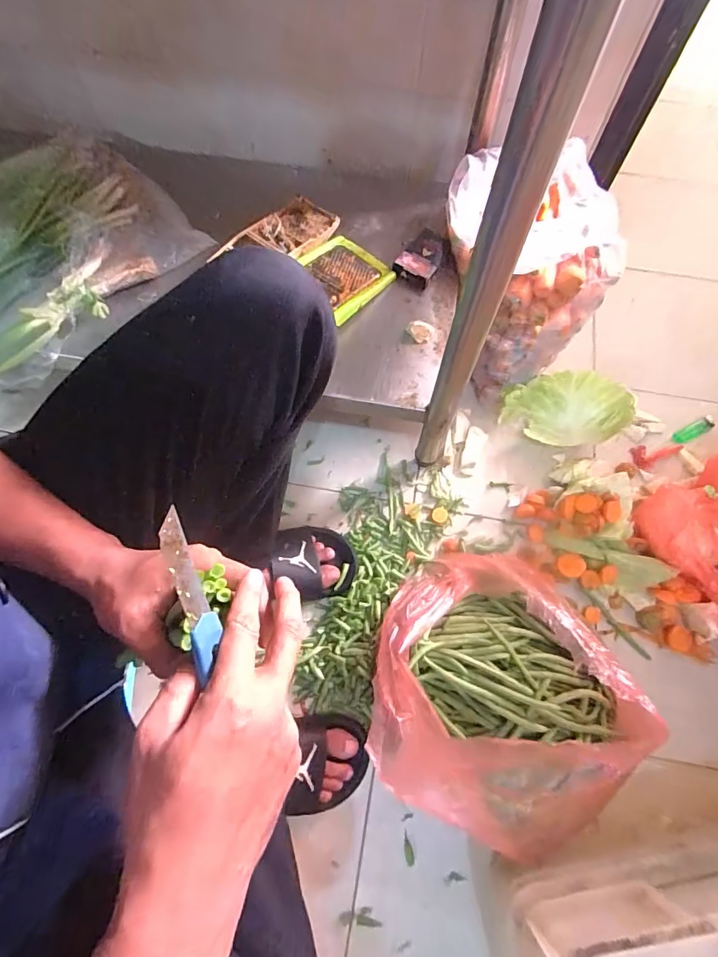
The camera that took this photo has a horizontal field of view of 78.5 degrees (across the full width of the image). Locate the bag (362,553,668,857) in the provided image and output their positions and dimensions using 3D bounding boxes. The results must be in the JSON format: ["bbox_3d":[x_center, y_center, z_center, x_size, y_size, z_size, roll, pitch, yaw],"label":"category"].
[{"bbox_3d":[0.171,0.248,0.543,0.301,0.213,0.318,24,70,9],"label":"bag"}]

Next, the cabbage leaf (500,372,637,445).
[{"bbox_3d":[0.347,-0.120,0.756,0.188,0.092,0.107,6,68,2],"label":"cabbage leaf"}]

